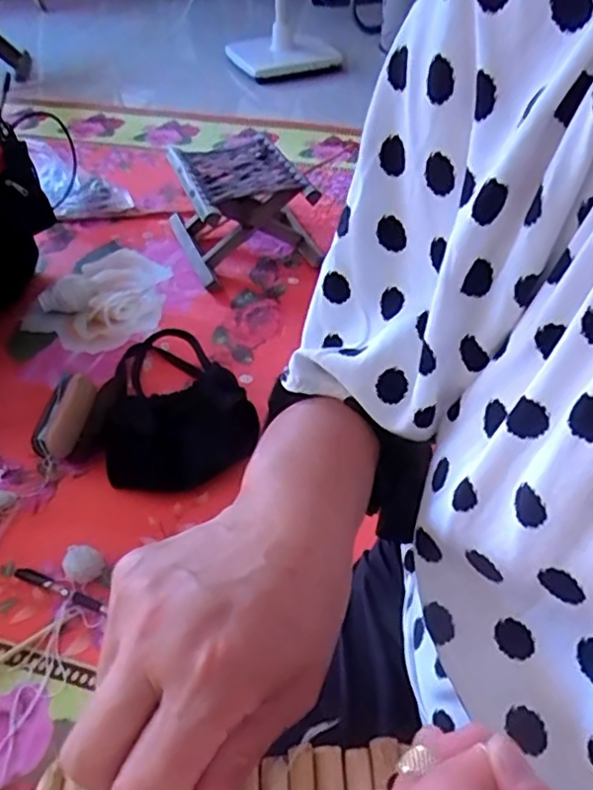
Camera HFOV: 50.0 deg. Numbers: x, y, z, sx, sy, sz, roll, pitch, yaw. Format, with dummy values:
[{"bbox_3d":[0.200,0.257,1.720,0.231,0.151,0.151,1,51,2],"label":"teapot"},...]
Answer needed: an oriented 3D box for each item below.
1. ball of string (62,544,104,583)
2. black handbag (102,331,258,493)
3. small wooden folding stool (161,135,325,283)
[{"bbox_3d":[-0.259,0.204,0.772,0.045,0.034,0.041,-25,49,-22],"label":"ball of string"},{"bbox_3d":[-0.181,-0.005,0.954,0.210,0.074,0.319,-9,45,-8],"label":"black handbag"},{"bbox_3d":[-0.109,-0.362,1.287,0.252,0.204,0.266,-19,47,-18],"label":"small wooden folding stool"}]

